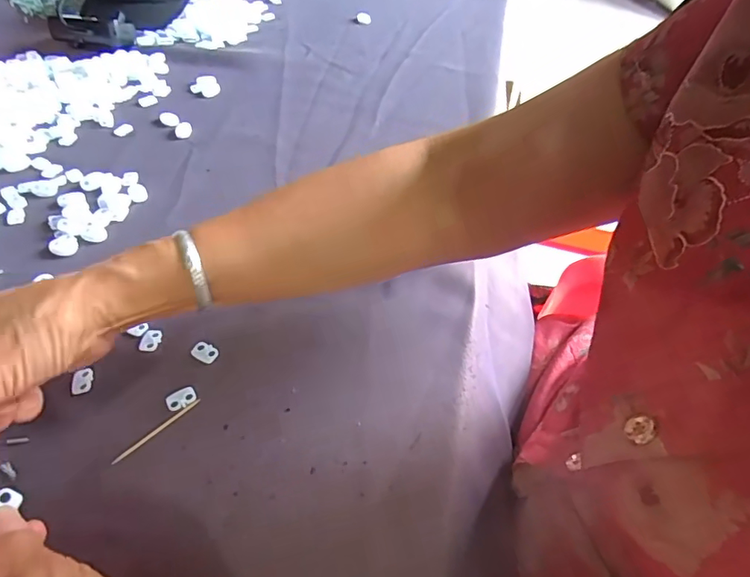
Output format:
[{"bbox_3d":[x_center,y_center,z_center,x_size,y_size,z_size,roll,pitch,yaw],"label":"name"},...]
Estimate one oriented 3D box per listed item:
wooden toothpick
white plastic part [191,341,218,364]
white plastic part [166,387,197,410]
[{"bbox_3d":[-0.141,0.091,0.320,0.062,0.004,0.004,-35,60,-28],"label":"wooden toothpick"},{"bbox_3d":[-0.123,0.045,0.356,0.019,0.004,0.013,25,53,17],"label":"white plastic part"},{"bbox_3d":[-0.131,0.073,0.333,0.019,0.004,0.014,-23,55,-21],"label":"white plastic part"}]

